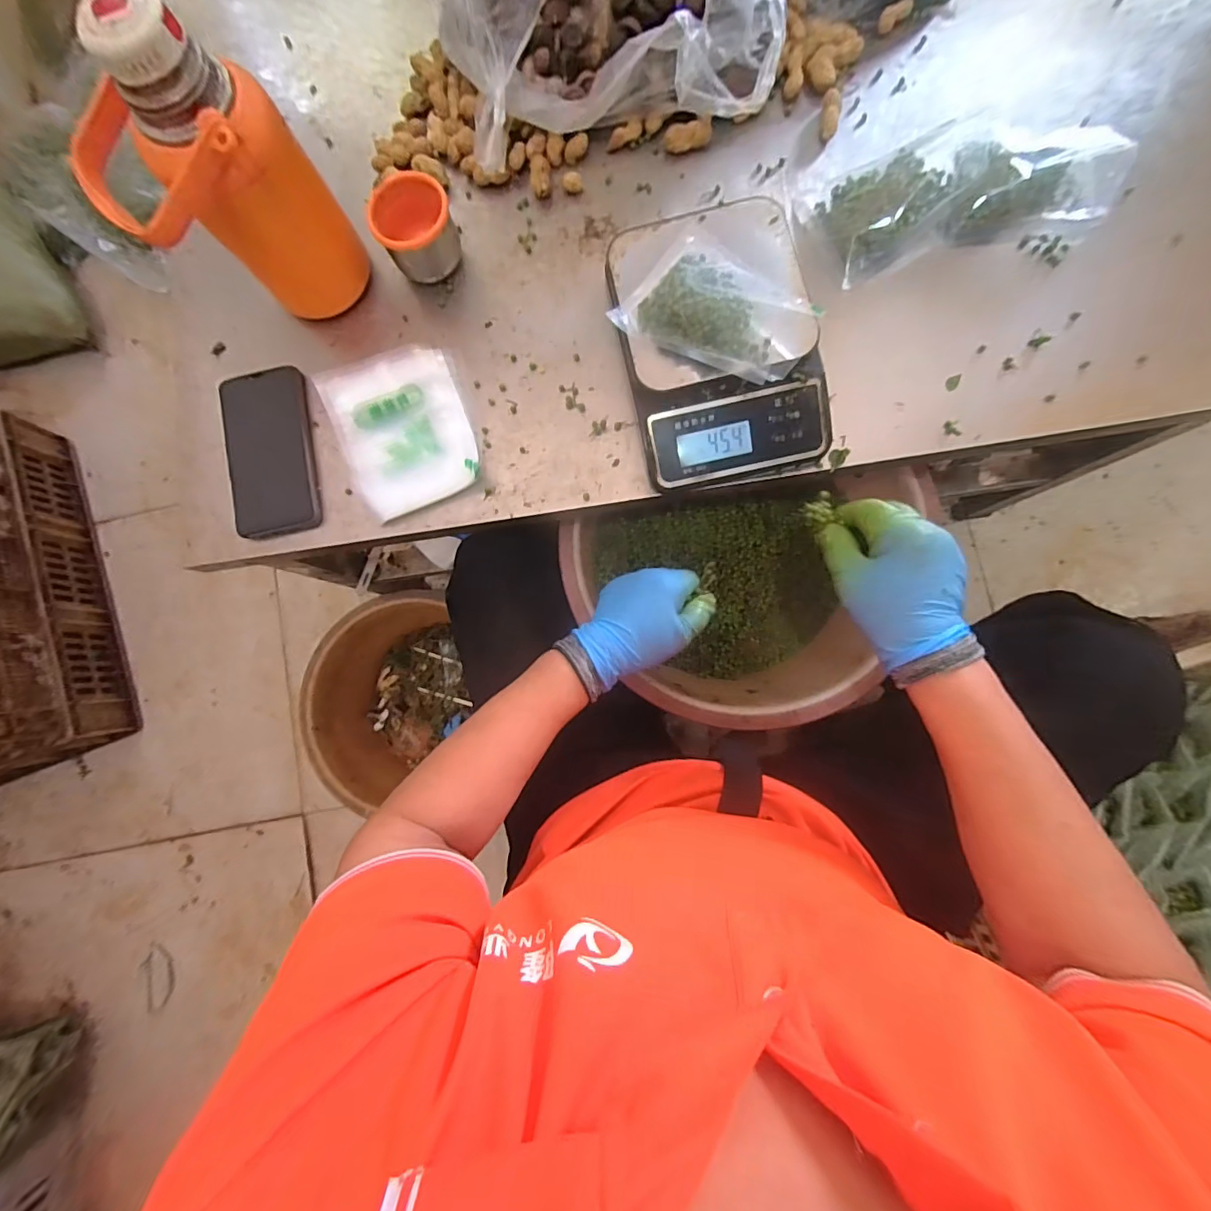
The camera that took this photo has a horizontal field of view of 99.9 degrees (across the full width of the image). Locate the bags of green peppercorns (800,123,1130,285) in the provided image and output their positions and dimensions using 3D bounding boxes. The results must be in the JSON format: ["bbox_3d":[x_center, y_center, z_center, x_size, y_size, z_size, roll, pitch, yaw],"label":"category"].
[{"bbox_3d":[0.302,-0.364,0.435,0.247,0.035,0.125,-16,81,2],"label":"bags of green peppercorns"}]

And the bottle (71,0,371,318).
[{"bbox_3d":[-0.291,-0.314,0.387,0.112,0.201,0.129,44,88,9],"label":"bottle"}]

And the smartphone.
[{"bbox_3d":[-0.303,-0.139,0.461,0.076,0.010,0.152,-11,81,3],"label":"smartphone"}]

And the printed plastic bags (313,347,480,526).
[{"bbox_3d":[-0.179,-0.158,0.455,0.116,0.013,0.152,-20,81,2],"label":"printed plastic bags"}]

